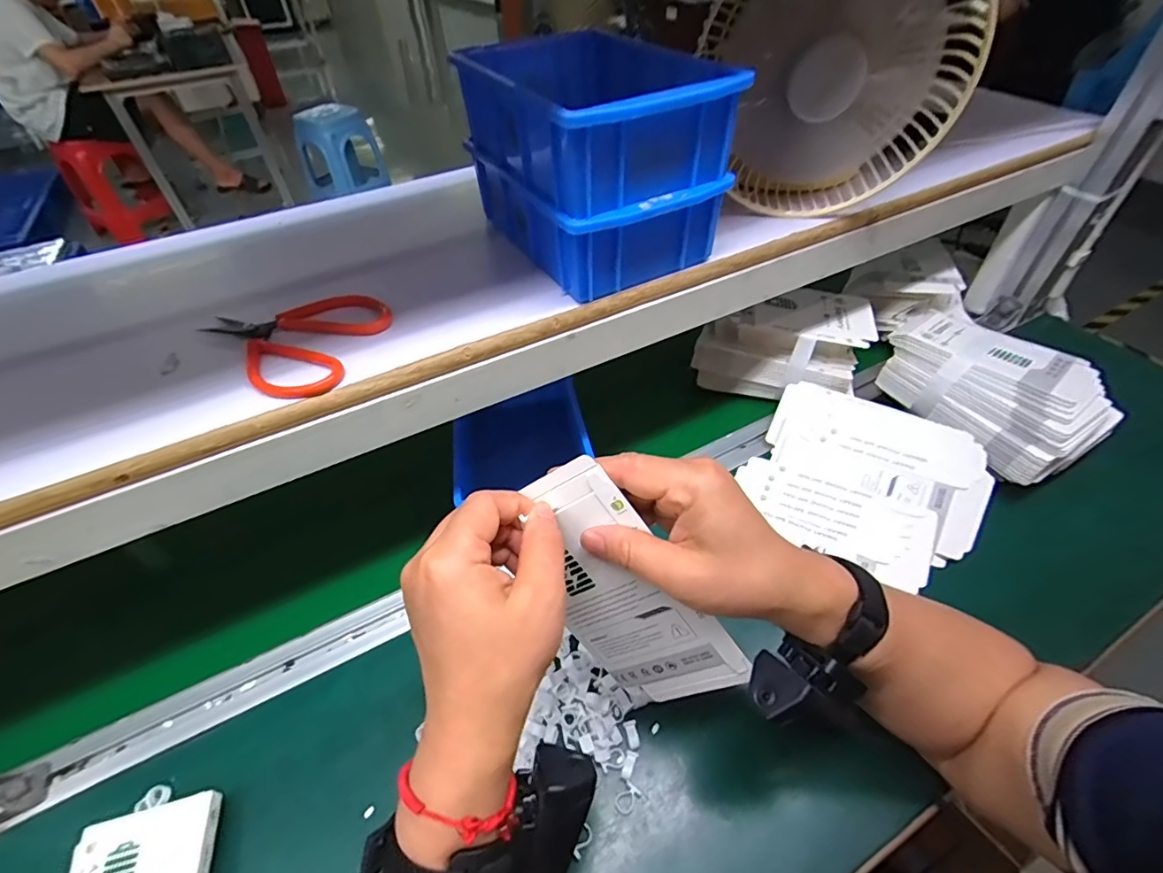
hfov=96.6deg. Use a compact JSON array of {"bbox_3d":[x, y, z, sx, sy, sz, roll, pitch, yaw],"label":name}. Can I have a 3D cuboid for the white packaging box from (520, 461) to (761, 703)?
[{"bbox_3d":[0.020,0.095,0.304,0.087,0.169,0.004,-31,14,28],"label":"white packaging box"}]

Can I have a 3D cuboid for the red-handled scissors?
[{"bbox_3d":[-0.184,-0.069,0.351,0.108,0.010,0.095,33,56,29],"label":"red-handled scissors"}]

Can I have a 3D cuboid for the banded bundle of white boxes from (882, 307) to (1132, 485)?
[{"bbox_3d":[0.427,-0.057,0.549,0.121,0.066,0.207,-21,49,-16],"label":"banded bundle of white boxes"}]

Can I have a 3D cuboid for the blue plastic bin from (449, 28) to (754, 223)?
[{"bbox_3d":[0.008,-0.230,0.370,0.131,0.060,0.195,-24,50,-18],"label":"blue plastic bin"}]

